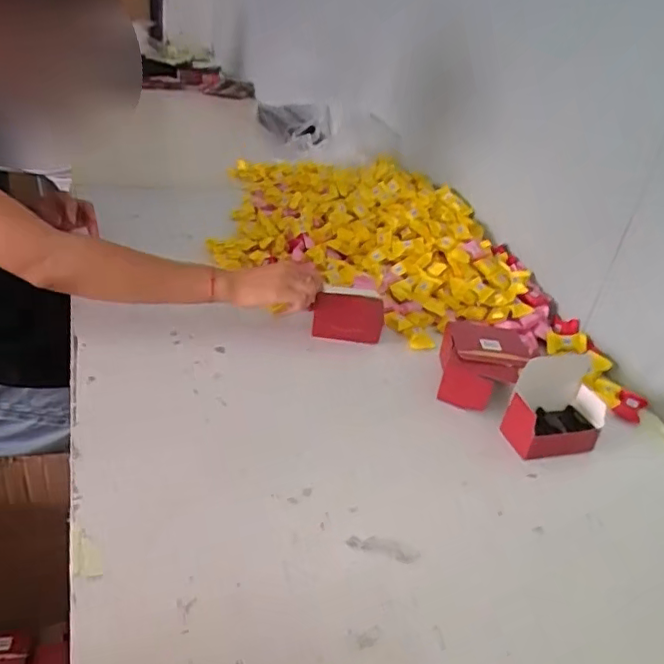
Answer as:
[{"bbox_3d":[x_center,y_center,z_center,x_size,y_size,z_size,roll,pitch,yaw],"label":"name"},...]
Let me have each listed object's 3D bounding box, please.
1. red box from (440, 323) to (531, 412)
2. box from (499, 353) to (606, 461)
[{"bbox_3d":[0.194,0.044,0.741,0.106,0.060,0.116,12,31,8],"label":"red box"},{"bbox_3d":[0.260,0.087,0.652,0.111,0.098,0.063,-2,32,-15],"label":"box"}]

